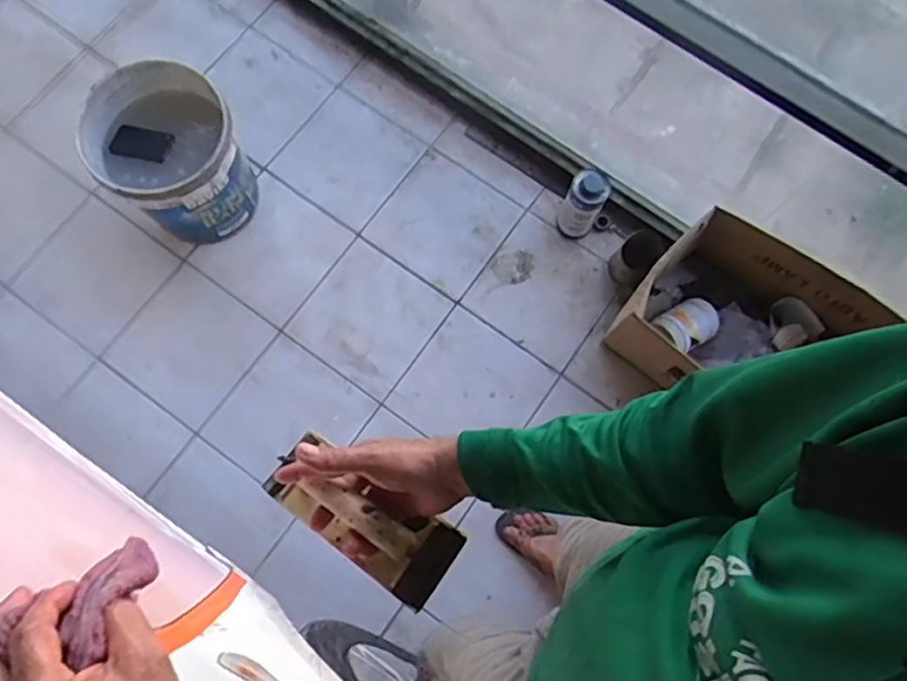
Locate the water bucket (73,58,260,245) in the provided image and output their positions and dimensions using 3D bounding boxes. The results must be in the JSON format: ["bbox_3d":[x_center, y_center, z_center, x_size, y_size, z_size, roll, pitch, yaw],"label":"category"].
[{"bbox_3d":[-0.619,-0.401,1.472,0.281,0.322,0.308,0,77,-1],"label":"water bucket"}]

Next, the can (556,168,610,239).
[{"bbox_3d":[0.295,-0.311,1.463,0.084,0.227,0.084,0,77,-1],"label":"can"}]

